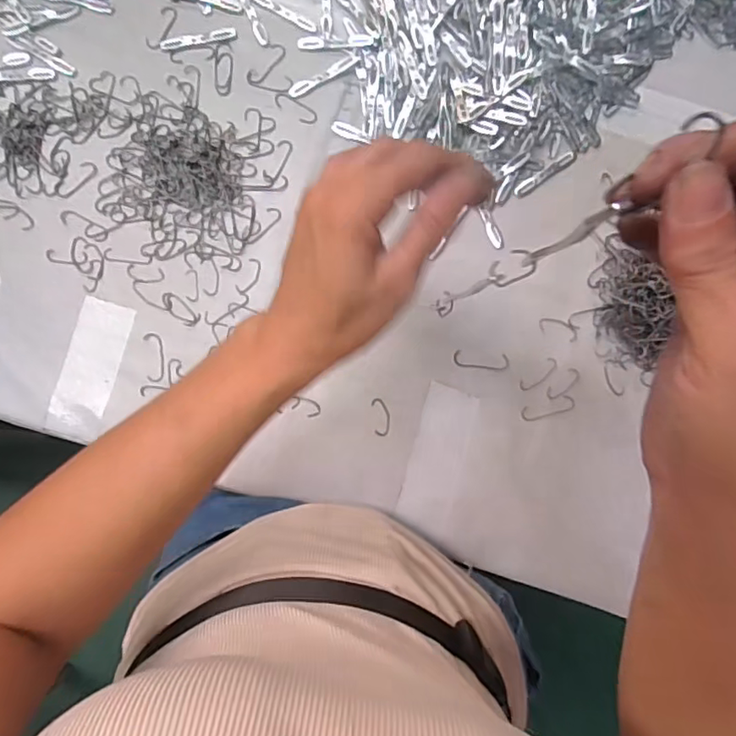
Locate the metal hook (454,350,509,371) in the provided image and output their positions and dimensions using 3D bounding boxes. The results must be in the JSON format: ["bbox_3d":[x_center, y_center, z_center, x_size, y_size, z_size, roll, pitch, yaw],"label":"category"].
[{"bbox_3d":[0.100,-0.006,0.488,0.048,0.004,0.014,5,85,-2],"label":"metal hook"}]

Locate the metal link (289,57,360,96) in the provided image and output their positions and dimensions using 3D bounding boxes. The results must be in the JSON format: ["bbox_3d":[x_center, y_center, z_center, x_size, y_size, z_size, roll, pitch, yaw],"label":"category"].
[{"bbox_3d":[-0.041,-0.267,0.506,0.068,0.004,0.011,-27,86,-4],"label":"metal link"}]

